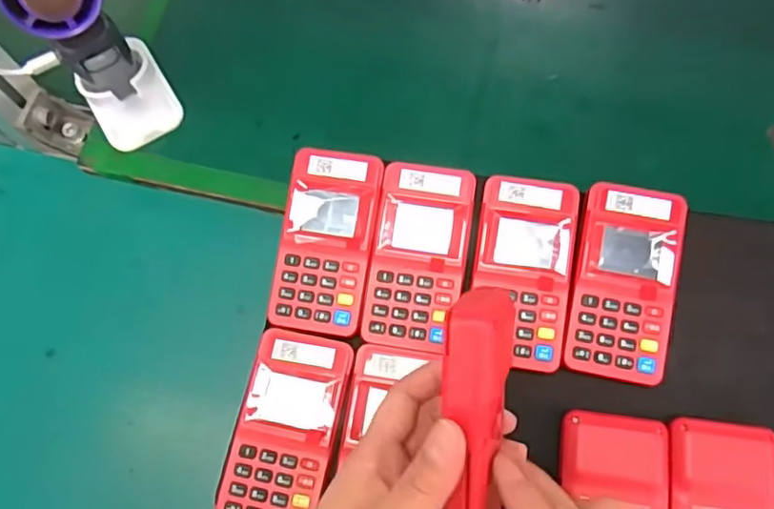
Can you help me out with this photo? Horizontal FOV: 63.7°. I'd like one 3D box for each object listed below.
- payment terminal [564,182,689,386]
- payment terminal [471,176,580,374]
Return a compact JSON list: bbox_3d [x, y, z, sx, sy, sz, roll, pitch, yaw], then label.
[{"bbox_3d":[0.152,0.018,0.400,0.062,0.033,0.121,11,71,5],"label":"payment terminal"},{"bbox_3d":[0.087,0.011,0.403,0.061,0.028,0.119,9,71,4],"label":"payment terminal"}]

